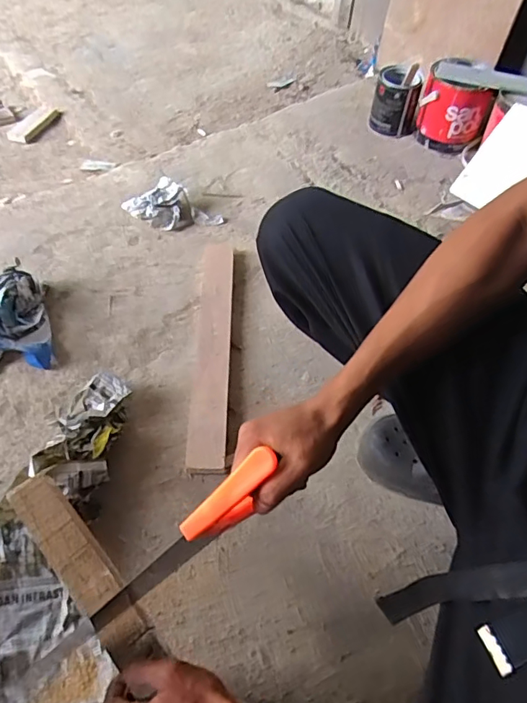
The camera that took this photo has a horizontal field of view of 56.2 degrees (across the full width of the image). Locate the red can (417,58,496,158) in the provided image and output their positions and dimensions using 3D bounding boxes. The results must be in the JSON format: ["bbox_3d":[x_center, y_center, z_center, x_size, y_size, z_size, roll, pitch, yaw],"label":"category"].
[{"bbox_3d":[0.468,-0.602,1.215,0.163,0.162,0.165,18,55,10],"label":"red can"}]

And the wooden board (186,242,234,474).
[{"bbox_3d":[-0.084,-0.018,0.842,0.056,0.015,0.474,1,54,-3],"label":"wooden board"}]

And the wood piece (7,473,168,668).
[{"bbox_3d":[-0.112,0.291,0.462,0.045,0.013,0.432,-33,69,-24],"label":"wood piece"}]

